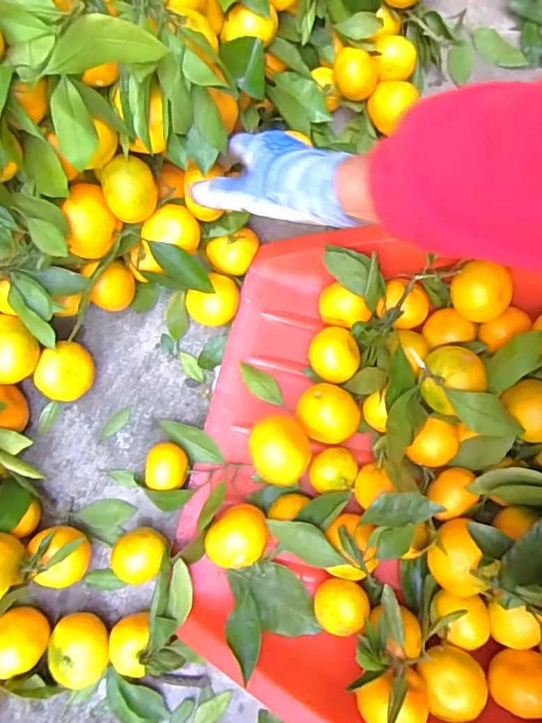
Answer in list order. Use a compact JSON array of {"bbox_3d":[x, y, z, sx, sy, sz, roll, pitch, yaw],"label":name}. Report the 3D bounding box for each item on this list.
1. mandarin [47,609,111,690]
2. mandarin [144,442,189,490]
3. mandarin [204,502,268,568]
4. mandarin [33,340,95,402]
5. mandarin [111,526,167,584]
[{"bbox_3d":[-0.170,0.255,0.491,0.053,0.058,0.053,0,80,1],"label":"mandarin"},{"bbox_3d":[-0.099,0.100,0.529,0.043,0.039,0.046,6,80,2],"label":"mandarin"},{"bbox_3d":[-0.028,0.161,0.500,0.051,0.044,0.061,44,84,8],"label":"mandarin"},{"bbox_3d":[-0.201,0.011,0.545,0.043,0.050,0.057,24,81,5],"label":"mandarin"},{"bbox_3d":[-0.120,0.181,0.511,0.045,0.041,0.046,0,80,1],"label":"mandarin"}]

